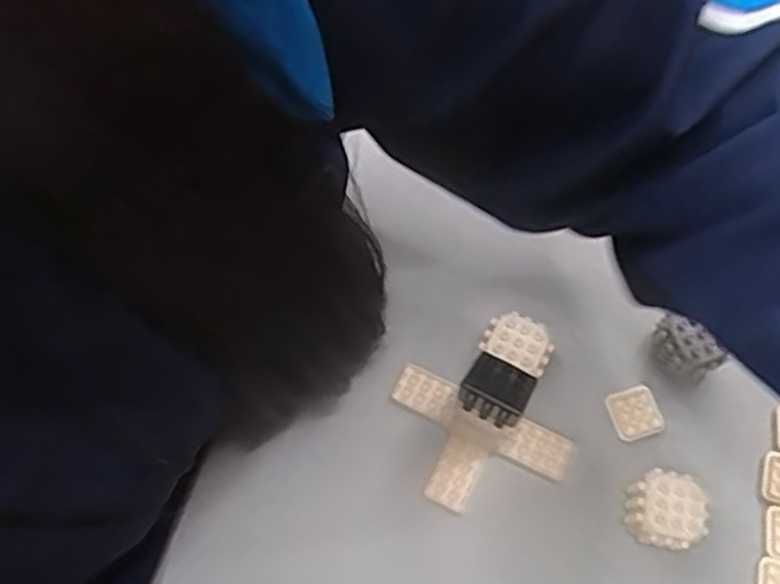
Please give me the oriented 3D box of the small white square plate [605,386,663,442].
[{"bbox_3d":[0.140,0.070,0.428,0.027,0.006,0.029,-16,70,-6],"label":"small white square plate"}]

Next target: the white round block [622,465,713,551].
[{"bbox_3d":[0.145,0.116,0.396,0.037,0.031,0.037,0,69,0],"label":"white round block"}]

